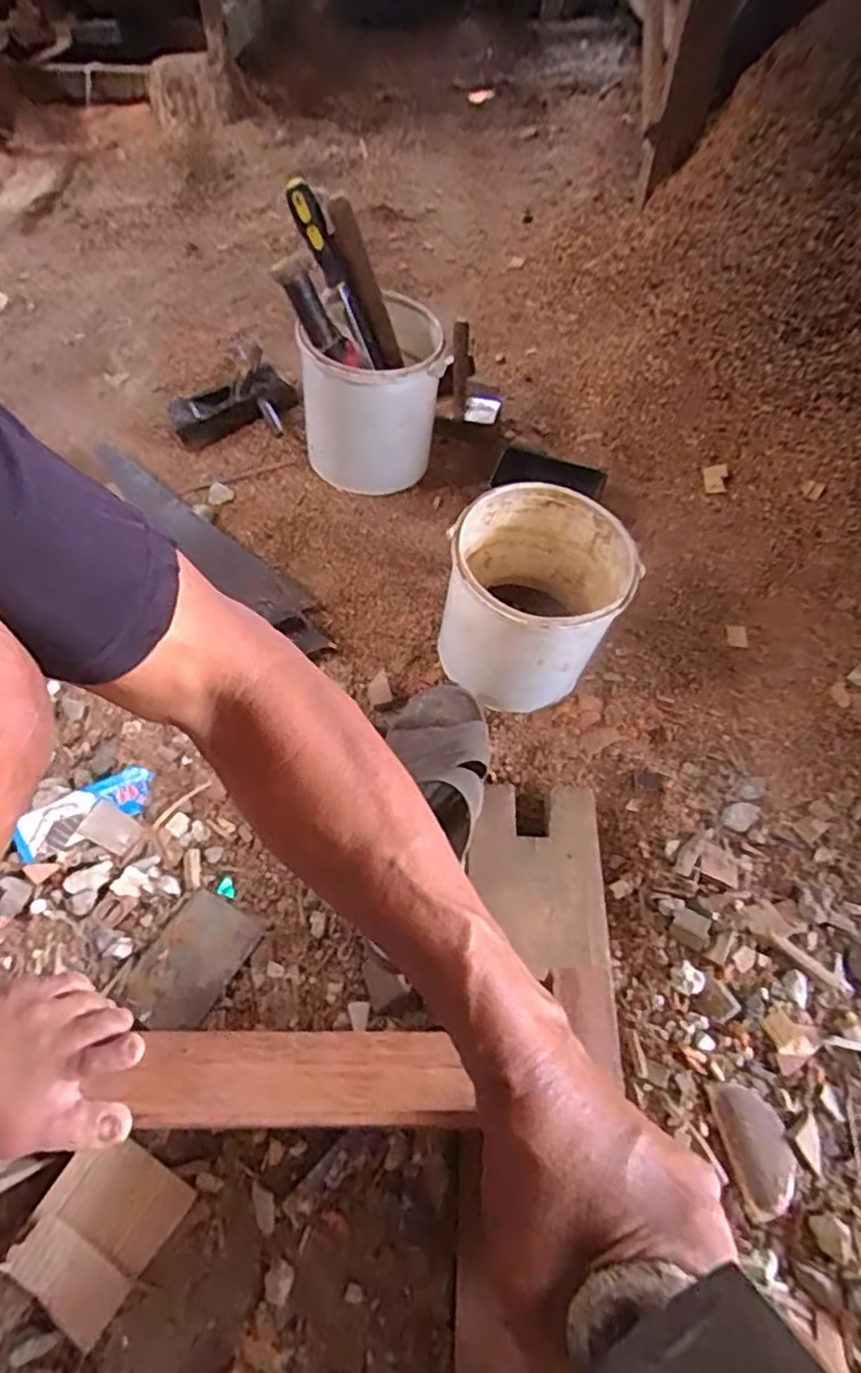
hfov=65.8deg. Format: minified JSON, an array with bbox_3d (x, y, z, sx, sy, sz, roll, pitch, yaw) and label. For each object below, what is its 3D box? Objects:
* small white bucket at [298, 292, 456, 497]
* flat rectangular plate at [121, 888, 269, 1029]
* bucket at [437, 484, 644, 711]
[{"bbox_3d":[-0.071,-0.393,0.899,0.165,0.197,0.179,0,53,0],"label":"small white bucket"},{"bbox_3d":[-0.220,0.255,0.617,0.089,0.008,0.118,19,59,23],"label":"flat rectangular plate"},{"bbox_3d":[0.111,-0.085,0.734,0.174,0.198,0.186,0,57,0],"label":"bucket"}]

